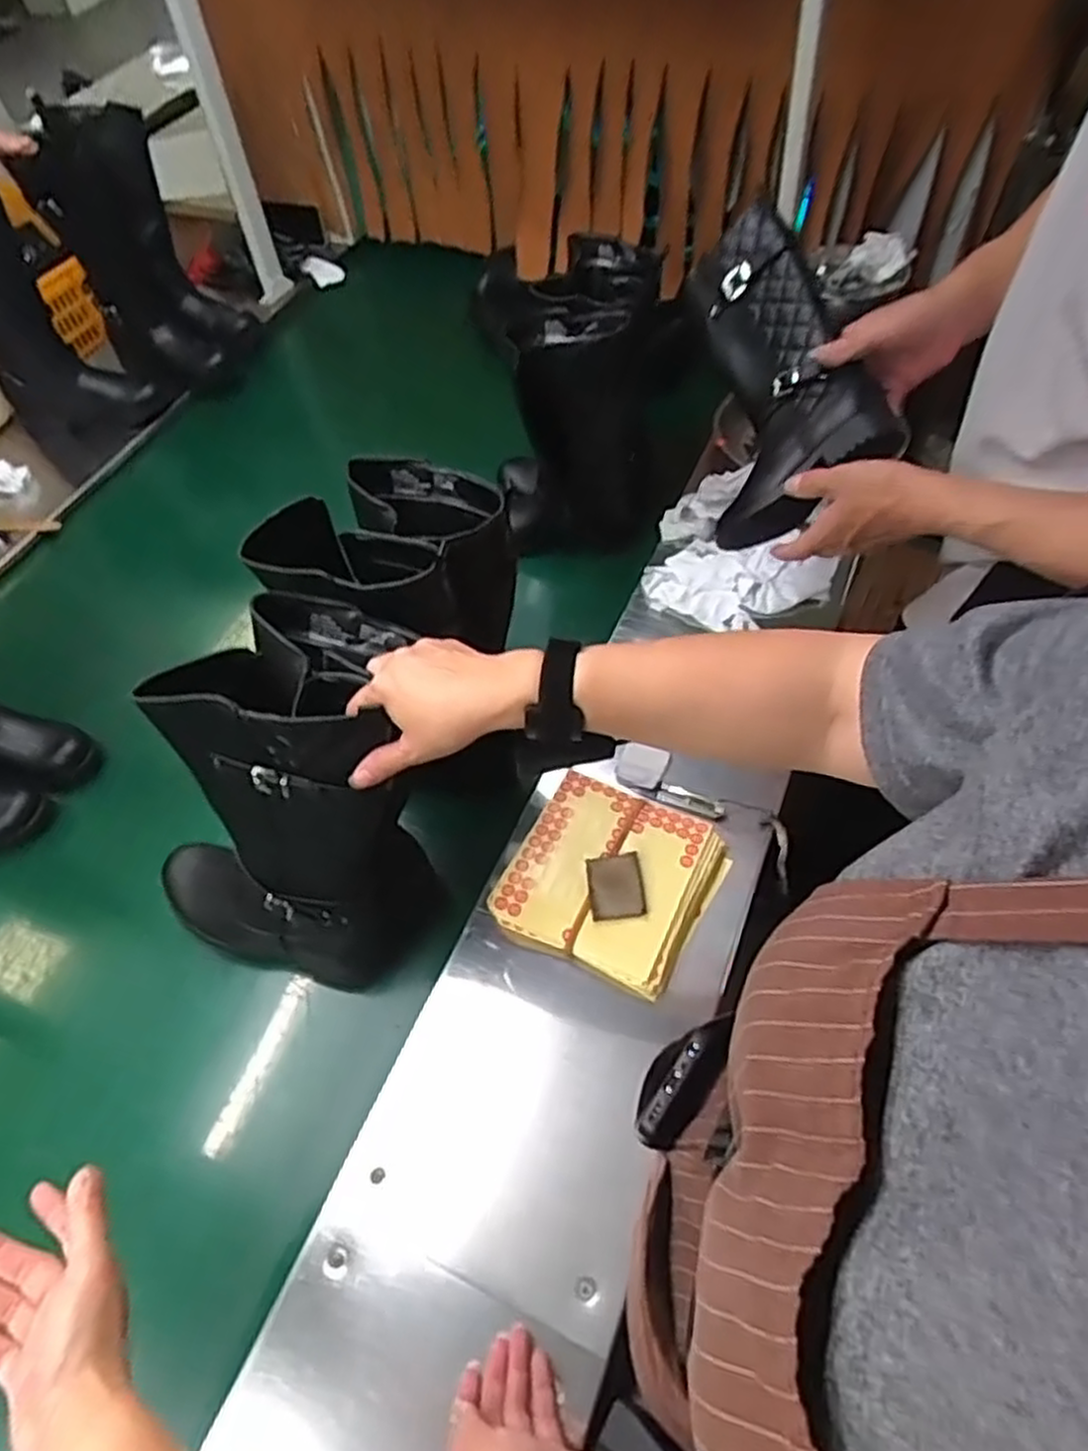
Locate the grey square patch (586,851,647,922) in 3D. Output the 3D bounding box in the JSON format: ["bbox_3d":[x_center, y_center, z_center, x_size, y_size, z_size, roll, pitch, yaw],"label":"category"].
[{"bbox_3d":[0.068,0.149,0.733,0.051,0.011,0.065,-6,56,1],"label":"grey square patch"}]

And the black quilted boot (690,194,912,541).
[{"bbox_3d":[0.248,-0.370,0.823,0.151,0.134,0.316,-10,80,-2],"label":"black quilted boot"}]

